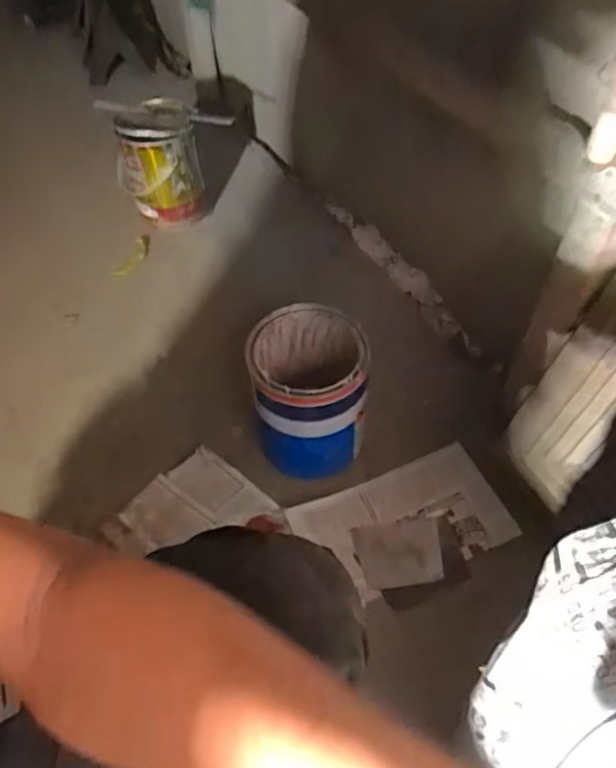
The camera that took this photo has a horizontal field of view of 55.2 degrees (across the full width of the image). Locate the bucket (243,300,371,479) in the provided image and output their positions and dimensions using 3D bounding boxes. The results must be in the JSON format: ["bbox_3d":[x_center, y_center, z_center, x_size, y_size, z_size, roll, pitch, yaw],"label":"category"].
[{"bbox_3d":[0.000,0.016,0.856,0.156,0.218,0.168,-1,52,0],"label":"bucket"}]

